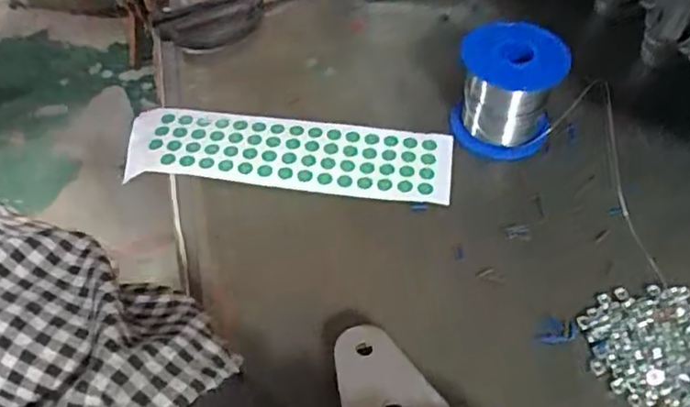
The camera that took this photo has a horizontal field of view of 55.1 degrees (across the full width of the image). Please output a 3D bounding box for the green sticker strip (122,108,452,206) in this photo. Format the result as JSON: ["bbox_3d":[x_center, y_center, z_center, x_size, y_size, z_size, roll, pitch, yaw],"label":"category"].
[{"bbox_3d":[-0.039,-0.032,0.429,0.210,0.011,0.059,5,50,4],"label":"green sticker strip"}]

